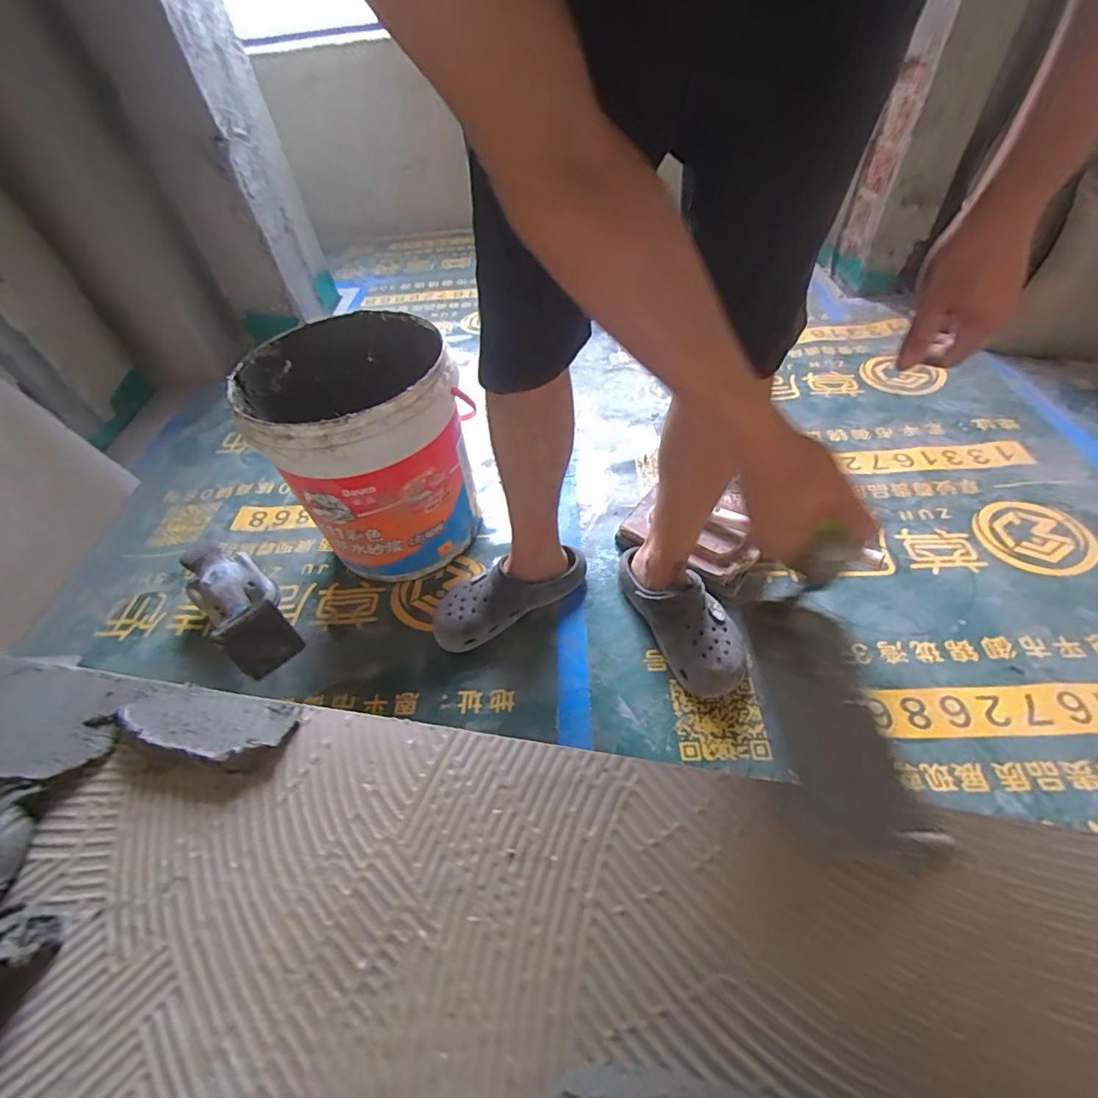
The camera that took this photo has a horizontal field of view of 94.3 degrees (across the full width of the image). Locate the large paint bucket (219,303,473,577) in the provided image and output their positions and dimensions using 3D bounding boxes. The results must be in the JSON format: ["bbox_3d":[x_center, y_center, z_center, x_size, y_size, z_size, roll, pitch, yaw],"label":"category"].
[{"bbox_3d":[-0.287,-0.157,0.853,0.286,0.337,0.328,-20,50,-10],"label":"large paint bucket"}]

